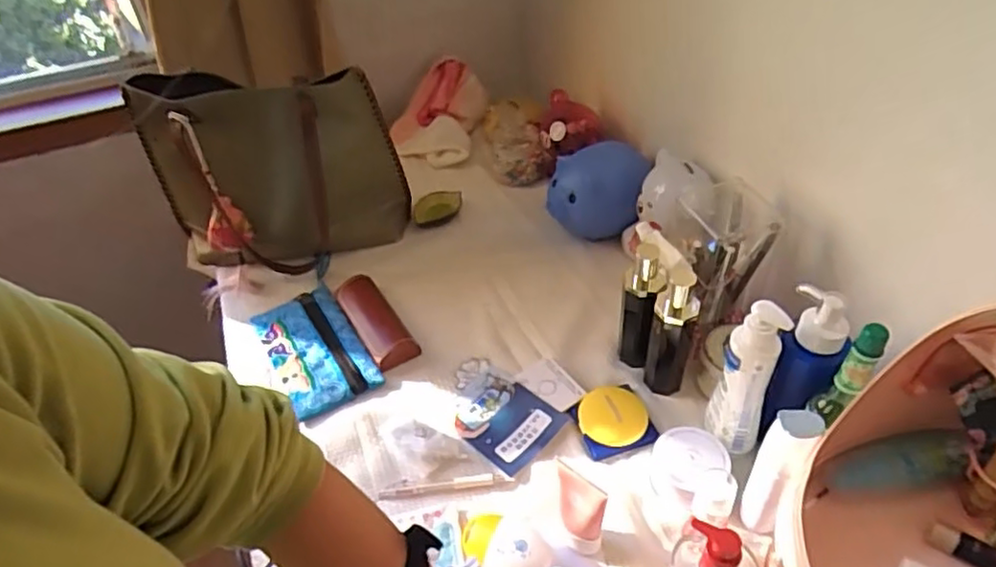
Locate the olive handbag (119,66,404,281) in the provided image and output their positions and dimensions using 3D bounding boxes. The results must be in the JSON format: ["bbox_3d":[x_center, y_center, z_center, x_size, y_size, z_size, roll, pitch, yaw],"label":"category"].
[{"bbox_3d":[-0.303,-0.147,0.930,0.332,0.288,0.113,-13,45,-9],"label":"olive handbag"}]

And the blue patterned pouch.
[{"bbox_3d":[-0.247,0.086,0.884,0.111,0.023,0.209,-25,48,-20],"label":"blue patterned pouch"}]

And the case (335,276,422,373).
[{"bbox_3d":[-0.168,0.048,0.898,0.057,0.037,0.174,-24,48,-20],"label":"case"}]

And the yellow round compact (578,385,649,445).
[{"bbox_3d":[0.132,0.153,0.766,0.076,0.022,0.072,-2,44,2],"label":"yellow round compact"}]

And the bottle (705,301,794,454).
[{"bbox_3d":[0.251,0.098,0.678,0.057,0.180,0.046,21,49,23],"label":"bottle"}]

